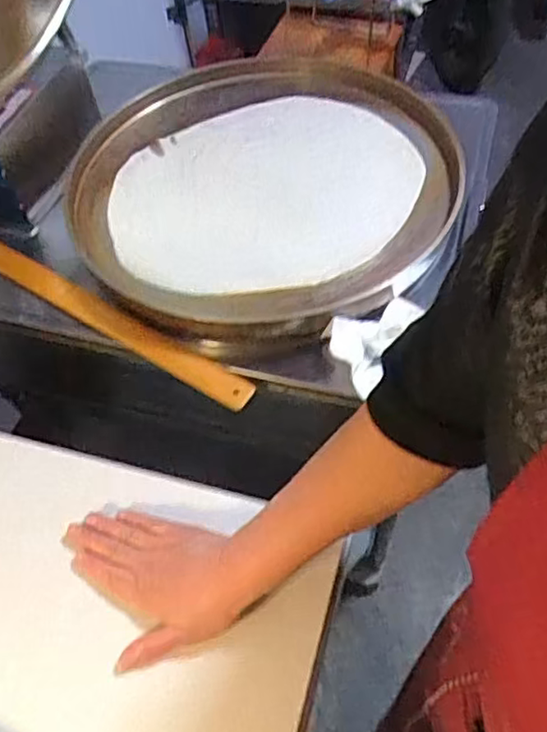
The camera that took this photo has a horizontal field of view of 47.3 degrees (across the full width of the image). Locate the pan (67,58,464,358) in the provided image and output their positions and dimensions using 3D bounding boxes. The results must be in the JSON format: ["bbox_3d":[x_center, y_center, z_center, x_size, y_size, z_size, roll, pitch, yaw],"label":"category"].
[{"bbox_3d":[-0.002,-0.275,0.950,0.583,0.092,0.551,-3,55,4],"label":"pan"}]

